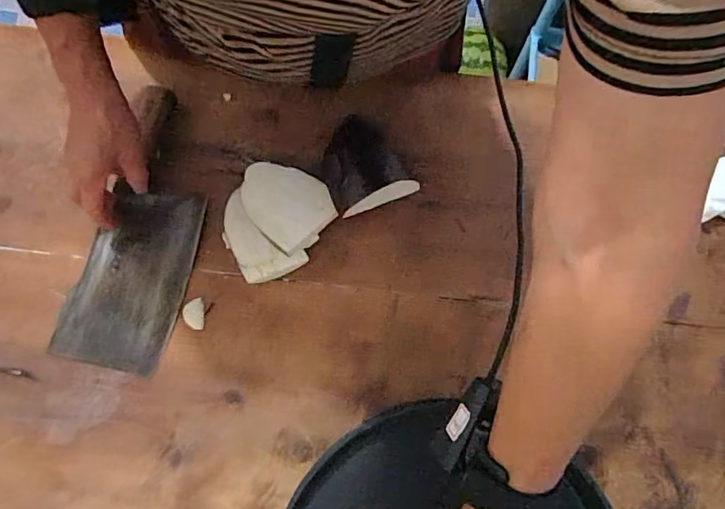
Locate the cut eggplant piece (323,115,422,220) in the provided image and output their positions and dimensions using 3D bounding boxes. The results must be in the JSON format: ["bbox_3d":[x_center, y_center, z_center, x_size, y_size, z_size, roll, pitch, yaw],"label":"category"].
[{"bbox_3d":[-0.002,-0.101,0.576,0.089,0.024,0.106,-21,76,-7],"label":"cut eggplant piece"}]

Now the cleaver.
[{"bbox_3d":[-0.232,-0.033,0.554,0.113,0.018,0.298,8,77,0],"label":"cleaver"}]

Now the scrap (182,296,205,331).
[{"bbox_3d":[-0.173,0.061,0.537,0.022,0.004,0.032,-3,75,-3],"label":"scrap"}]

